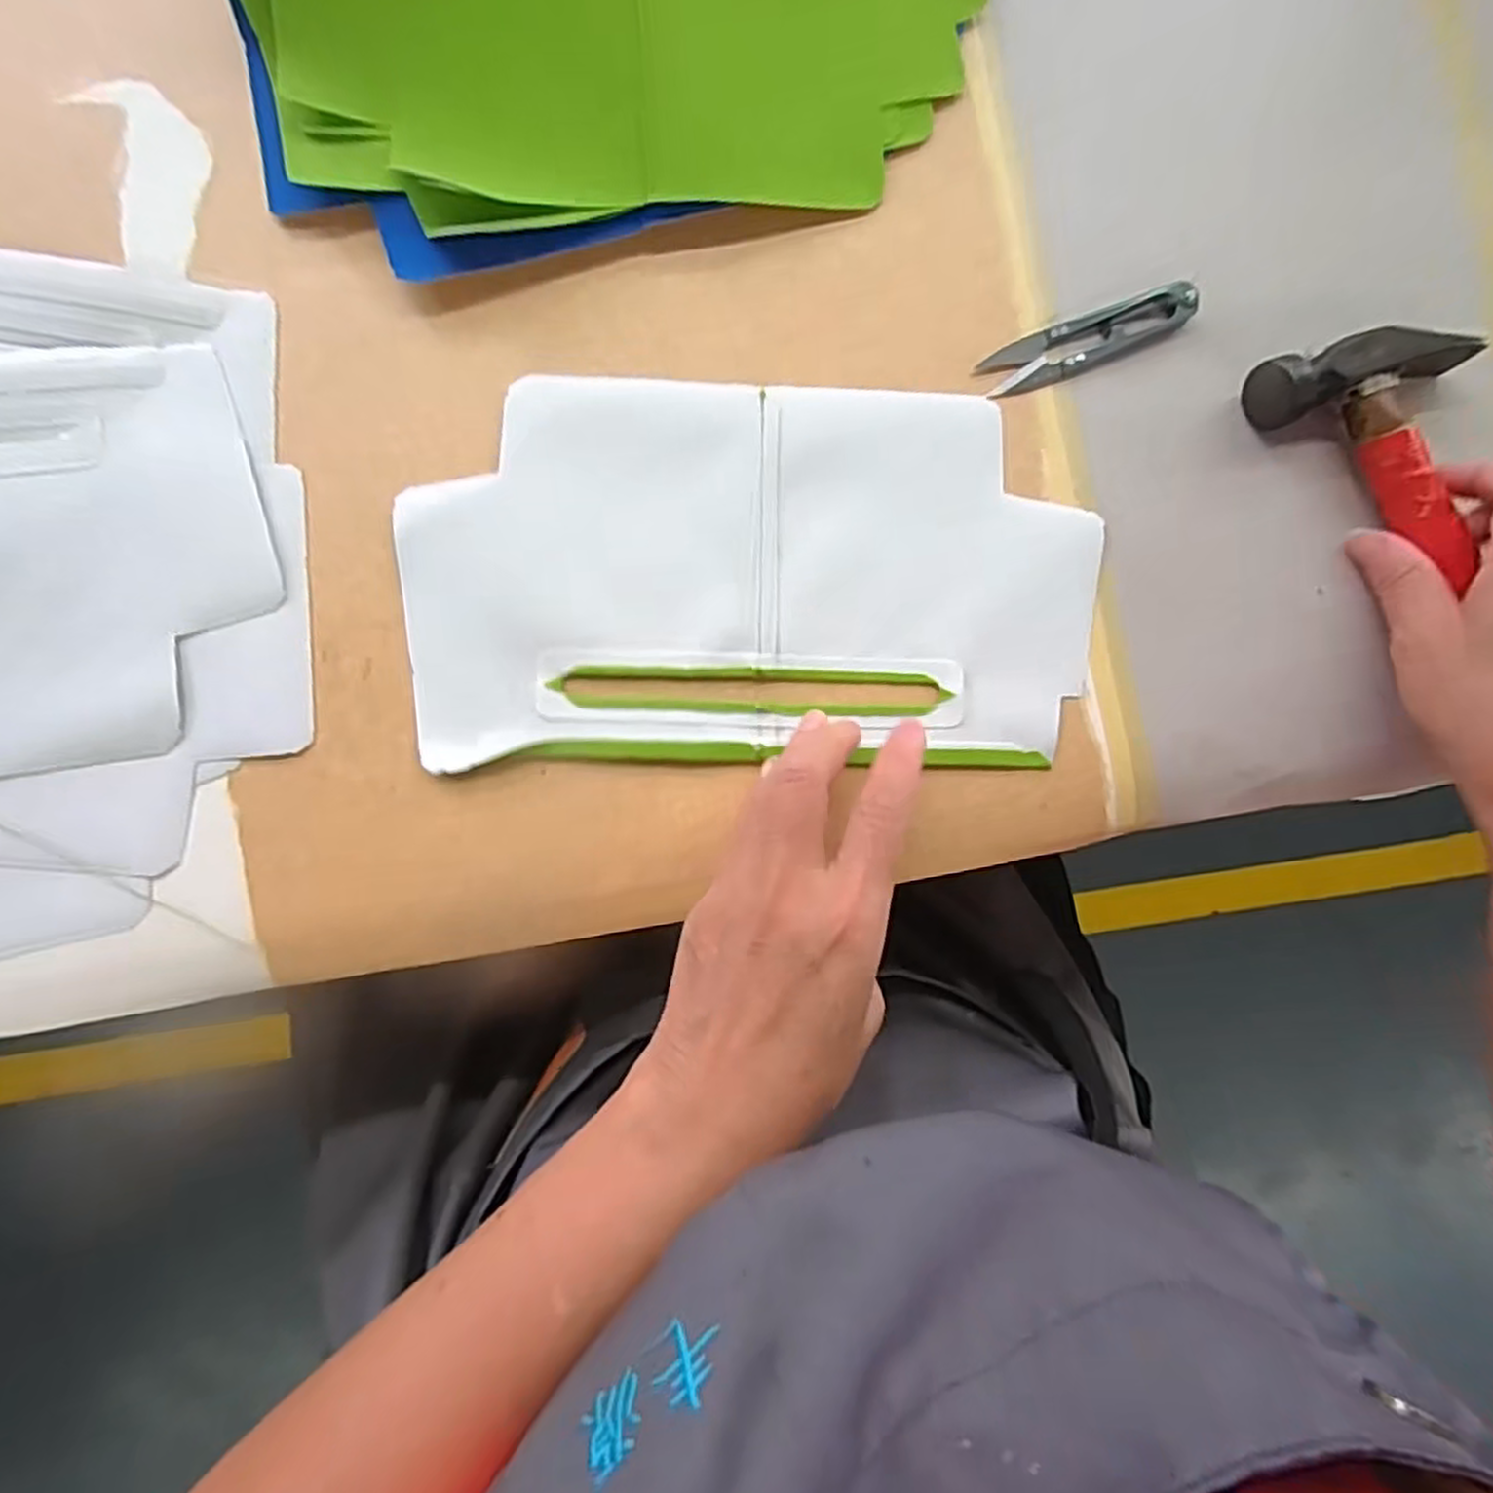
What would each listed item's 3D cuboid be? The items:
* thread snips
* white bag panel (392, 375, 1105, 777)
[{"bbox_3d":[0.154,-0.183,0.350,0.099,0.010,0.024,-21,87,-5],"label":"thread snips"},{"bbox_3d":[0.003,-0.075,0.333,0.285,0.008,0.162,-1,86,-4],"label":"white bag panel"}]

